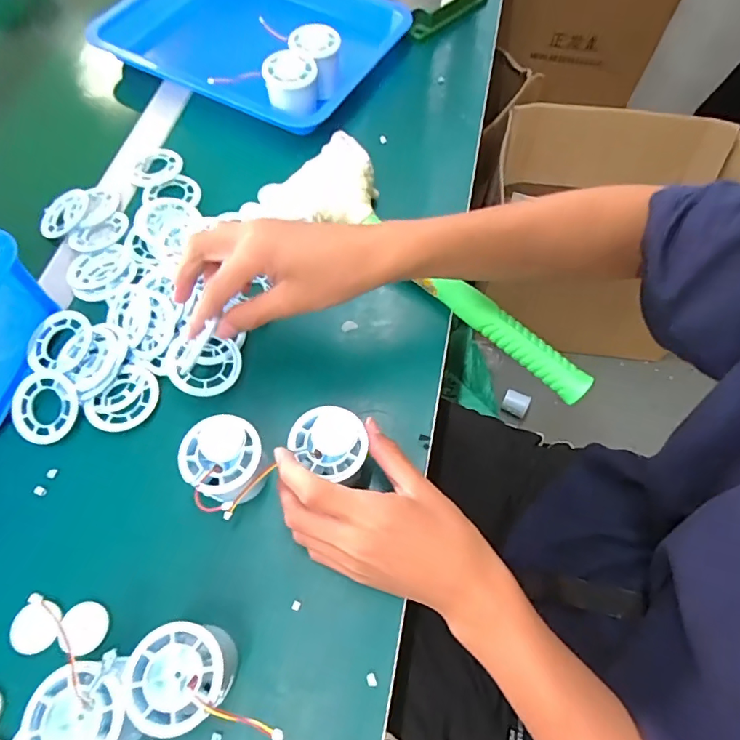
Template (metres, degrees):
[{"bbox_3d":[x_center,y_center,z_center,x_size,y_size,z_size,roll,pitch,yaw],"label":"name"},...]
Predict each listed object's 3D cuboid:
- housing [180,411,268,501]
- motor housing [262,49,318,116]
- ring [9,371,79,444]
[{"bbox_3d":[-0.103,0.069,0.357,0.053,0.048,0.058,0,64,0],"label":"housing"},{"bbox_3d":[-0.086,-0.315,0.528,0.055,0.031,0.064,3,64,1],"label":"motor housing"},{"bbox_3d":[-0.264,0.030,0.391,0.054,0.006,0.055,6,81,6],"label":"ring"}]

